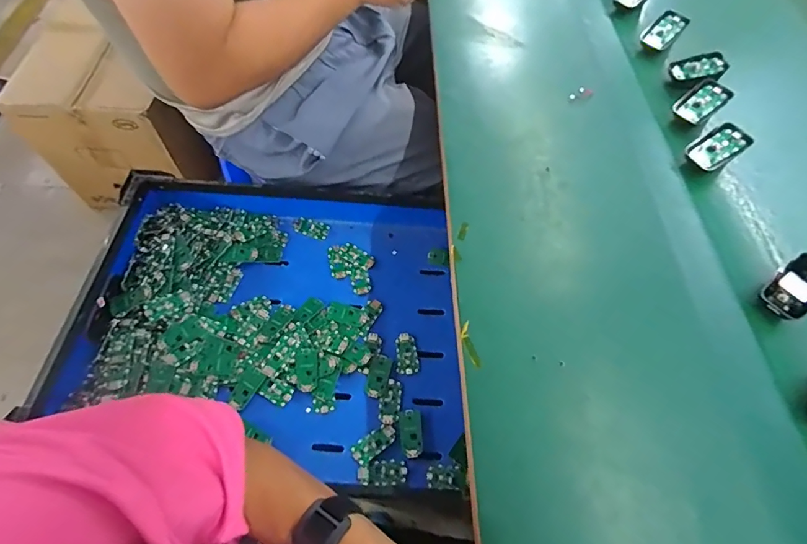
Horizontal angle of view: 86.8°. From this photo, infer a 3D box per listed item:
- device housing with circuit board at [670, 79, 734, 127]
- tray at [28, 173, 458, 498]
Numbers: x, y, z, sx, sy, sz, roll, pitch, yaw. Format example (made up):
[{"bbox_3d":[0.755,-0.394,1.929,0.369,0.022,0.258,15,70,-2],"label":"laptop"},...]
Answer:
[{"bbox_3d":[0.407,-0.231,0.583,0.062,0.015,0.048,-42,60,15],"label":"device housing with circuit board"},{"bbox_3d":[-0.187,0.063,0.655,0.553,0.079,0.455,4,60,1],"label":"tray"}]

